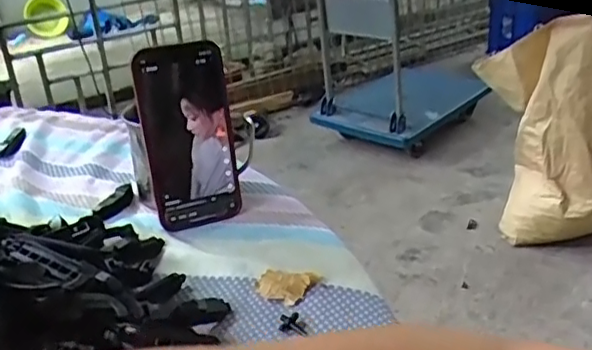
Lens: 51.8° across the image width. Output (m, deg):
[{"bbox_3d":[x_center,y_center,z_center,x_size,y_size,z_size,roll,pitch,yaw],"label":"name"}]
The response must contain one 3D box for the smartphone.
[{"bbox_3d":[-0.092,-0.033,0.526,0.076,0.156,0.009,-11,17,-15],"label":"smartphone"}]

